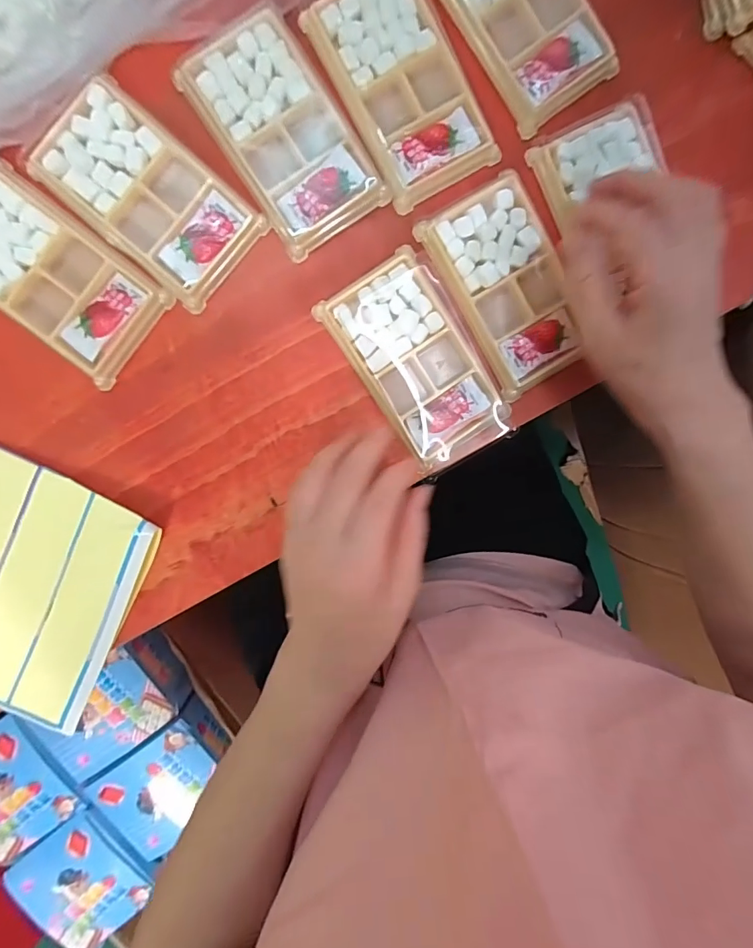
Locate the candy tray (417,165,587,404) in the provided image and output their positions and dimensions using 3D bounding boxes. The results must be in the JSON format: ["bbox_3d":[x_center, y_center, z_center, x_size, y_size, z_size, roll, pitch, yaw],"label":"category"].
[{"bbox_3d":[0.094,-0.129,0.308,0.077,0.015,0.132,-31,99,0],"label":"candy tray"}]

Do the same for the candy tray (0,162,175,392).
[{"bbox_3d":[-0.212,-0.130,0.291,0.132,0.008,0.077,38,93,-8],"label":"candy tray"}]

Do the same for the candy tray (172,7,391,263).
[{"bbox_3d":[-0.062,-0.223,0.295,0.077,0.015,0.136,-36,99,0],"label":"candy tray"}]

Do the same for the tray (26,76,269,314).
[{"bbox_3d":[-0.146,-0.182,0.290,0.133,0.009,0.078,40,93,-9],"label":"tray"}]

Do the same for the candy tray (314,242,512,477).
[{"bbox_3d":[0.034,-0.075,0.314,0.080,0.014,0.144,-35,99,0],"label":"candy tray"}]

